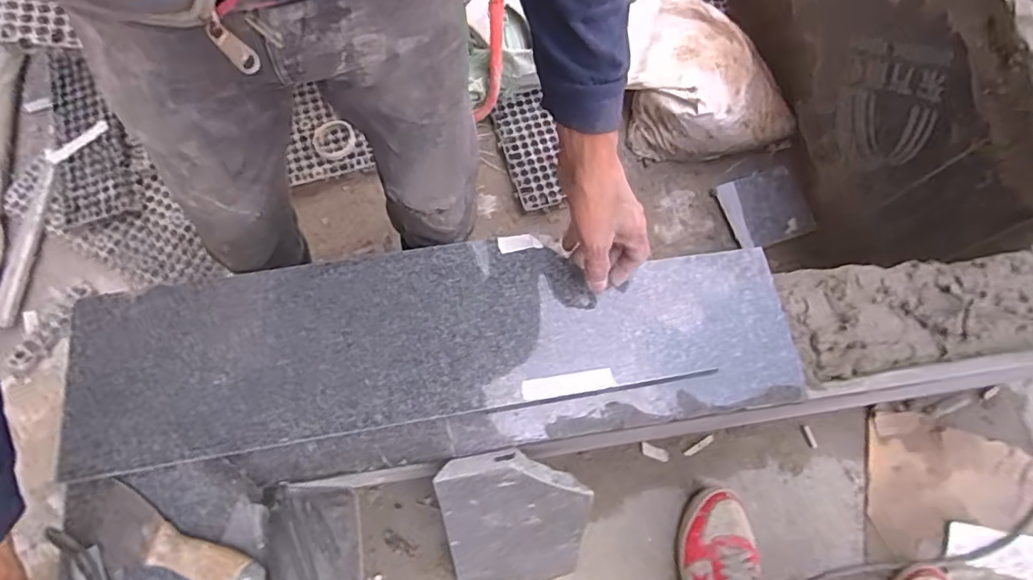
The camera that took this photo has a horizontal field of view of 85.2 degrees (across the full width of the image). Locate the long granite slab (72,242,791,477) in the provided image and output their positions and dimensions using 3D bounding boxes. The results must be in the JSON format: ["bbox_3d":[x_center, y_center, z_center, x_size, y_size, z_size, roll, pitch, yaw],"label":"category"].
[{"bbox_3d":[-0.066,0.052,0.570,0.706,0.027,0.193,-4,70,-6],"label":"long granite slab"}]

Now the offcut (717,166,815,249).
[{"bbox_3d":[0.564,-0.189,1.276,0.170,0.019,0.170,-14,70,-1],"label":"offcut"}]

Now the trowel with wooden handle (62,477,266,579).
[{"bbox_3d":[-0.318,0.223,0.491,0.203,0.033,0.056,24,71,7],"label":"trowel with wooden handle"}]

